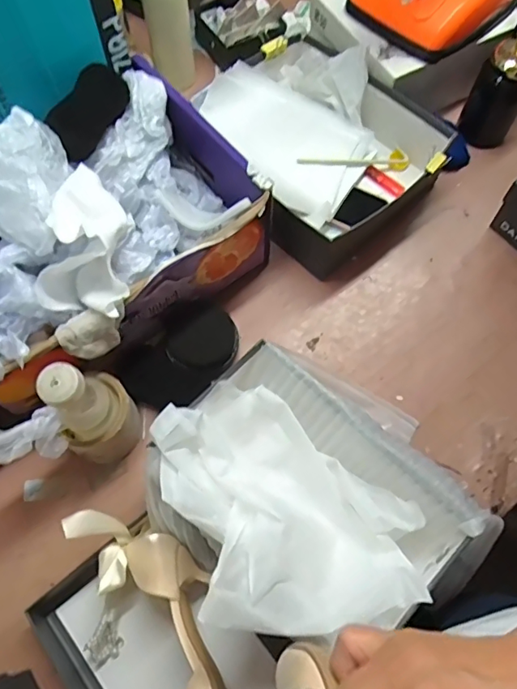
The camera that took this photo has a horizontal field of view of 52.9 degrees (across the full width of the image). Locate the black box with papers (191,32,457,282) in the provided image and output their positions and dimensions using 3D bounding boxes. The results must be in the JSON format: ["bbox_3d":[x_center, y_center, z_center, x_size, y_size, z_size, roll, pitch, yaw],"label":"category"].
[{"bbox_3d":[0.079,-0.290,0.750,0.278,0.127,0.320,-35,71,-13],"label":"black box with papers"}]

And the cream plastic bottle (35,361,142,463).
[{"bbox_3d":[-0.178,0.068,0.556,0.079,0.181,0.076,-39,72,-15],"label":"cream plastic bottle"}]

